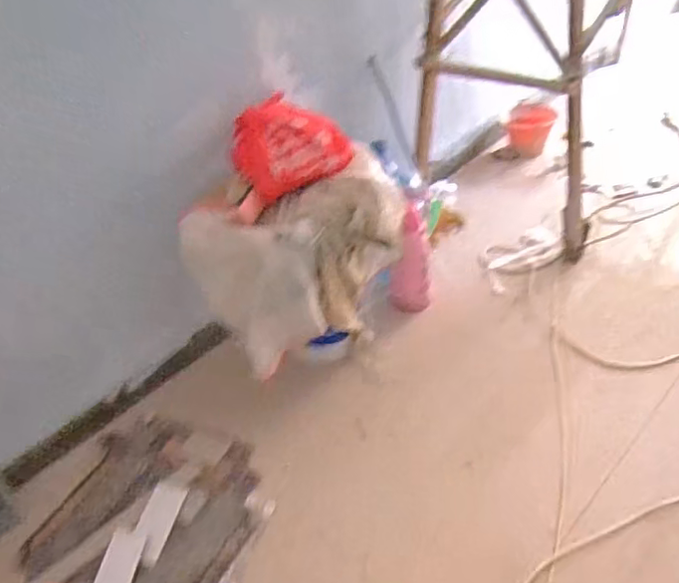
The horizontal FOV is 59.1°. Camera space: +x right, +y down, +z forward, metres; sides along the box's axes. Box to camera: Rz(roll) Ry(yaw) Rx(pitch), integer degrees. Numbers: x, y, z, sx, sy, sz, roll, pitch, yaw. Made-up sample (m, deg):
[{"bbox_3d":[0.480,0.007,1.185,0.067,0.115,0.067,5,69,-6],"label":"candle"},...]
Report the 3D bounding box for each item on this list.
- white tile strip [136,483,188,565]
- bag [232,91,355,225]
[{"bbox_3d":[-0.472,0.593,1.547,0.097,0.009,0.204,7,43,12],"label":"white tile strip"},{"bbox_3d":[-0.132,-0.396,1.620,0.319,0.161,0.342,-12,42,-1],"label":"bag"}]

